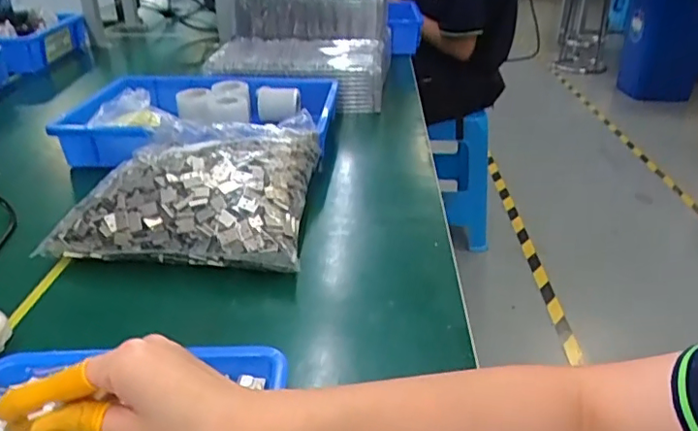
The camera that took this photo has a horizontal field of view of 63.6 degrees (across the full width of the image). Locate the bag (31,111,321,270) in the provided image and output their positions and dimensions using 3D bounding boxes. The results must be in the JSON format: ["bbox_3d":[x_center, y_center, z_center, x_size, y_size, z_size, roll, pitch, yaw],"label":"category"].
[{"bbox_3d":[-0.159,-0.035,0.609,0.240,0.079,0.215,5,29,5],"label":"bag"}]

